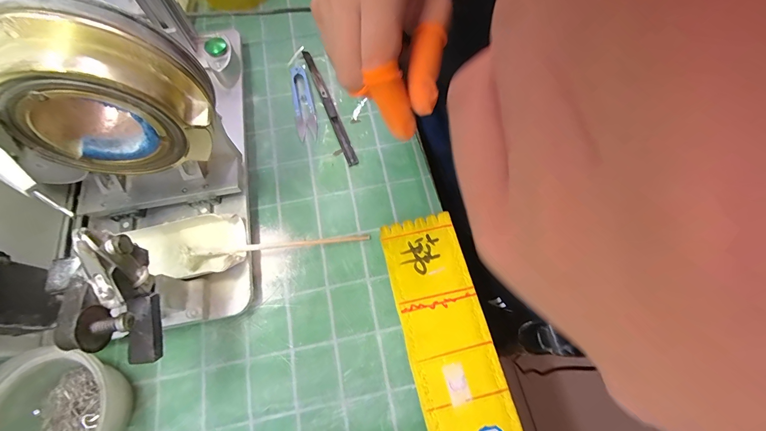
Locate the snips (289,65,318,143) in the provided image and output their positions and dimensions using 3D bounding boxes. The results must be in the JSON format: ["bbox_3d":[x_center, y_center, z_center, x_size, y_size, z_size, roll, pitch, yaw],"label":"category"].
[{"bbox_3d":[-0.095,-0.136,0.383,0.023,0.013,0.104,-13,68,-4],"label":"snips"}]

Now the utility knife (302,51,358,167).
[{"bbox_3d":[-0.065,-0.131,0.382,0.011,0.009,0.174,-21,69,-7],"label":"utility knife"}]

